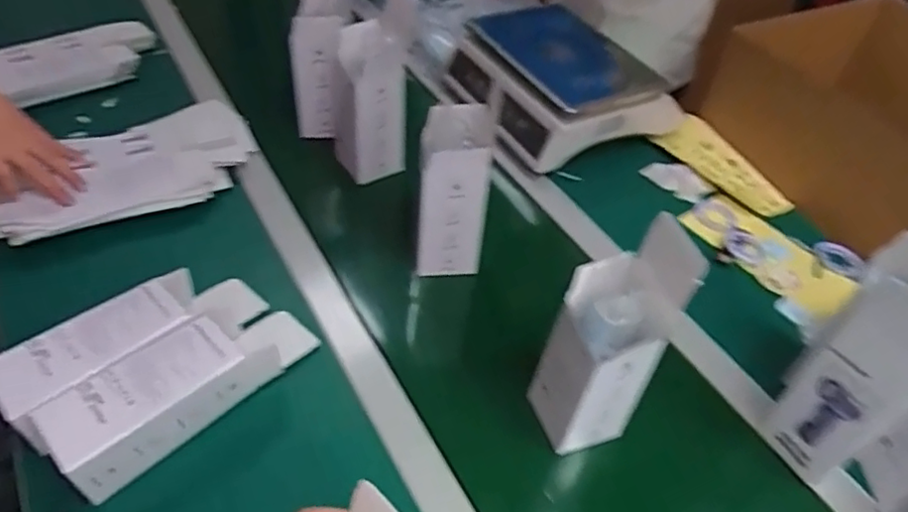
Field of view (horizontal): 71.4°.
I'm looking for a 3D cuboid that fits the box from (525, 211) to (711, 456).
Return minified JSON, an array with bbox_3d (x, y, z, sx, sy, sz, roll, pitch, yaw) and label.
[{"bbox_3d":[0.143,0.082,0.577,0.095,0.229,0.079,-12,50,-17],"label":"box"}]

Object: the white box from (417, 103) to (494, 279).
[{"bbox_3d":[-0.001,-0.069,0.727,0.078,0.185,0.081,1,47,-5],"label":"white box"}]

